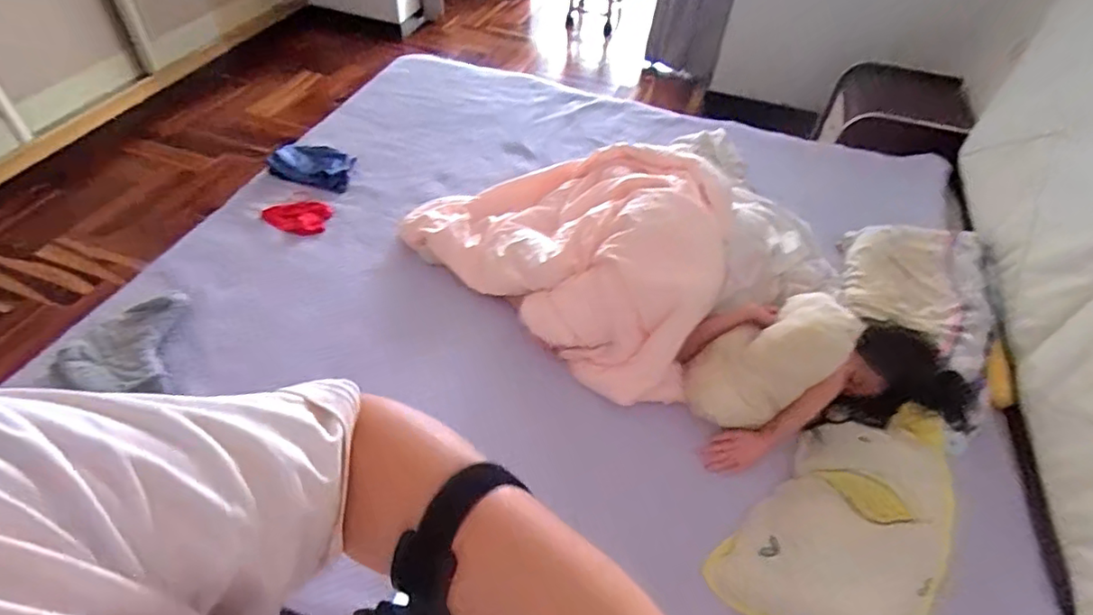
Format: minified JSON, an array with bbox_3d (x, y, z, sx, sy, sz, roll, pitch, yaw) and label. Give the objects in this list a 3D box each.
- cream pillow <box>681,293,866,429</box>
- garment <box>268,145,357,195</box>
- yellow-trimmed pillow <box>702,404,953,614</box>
[{"bbox_3d":[0.448,0.109,1.180,0.359,0.117,0.169,-37,42,24],"label":"cream pillow"},{"bbox_3d":[-0.729,-0.441,1.796,0.281,0.058,0.125,16,48,12],"label":"garment"},{"bbox_3d":[0.581,0.379,1.060,0.311,0.126,0.565,36,54,27],"label":"yellow-trimmed pillow"}]

